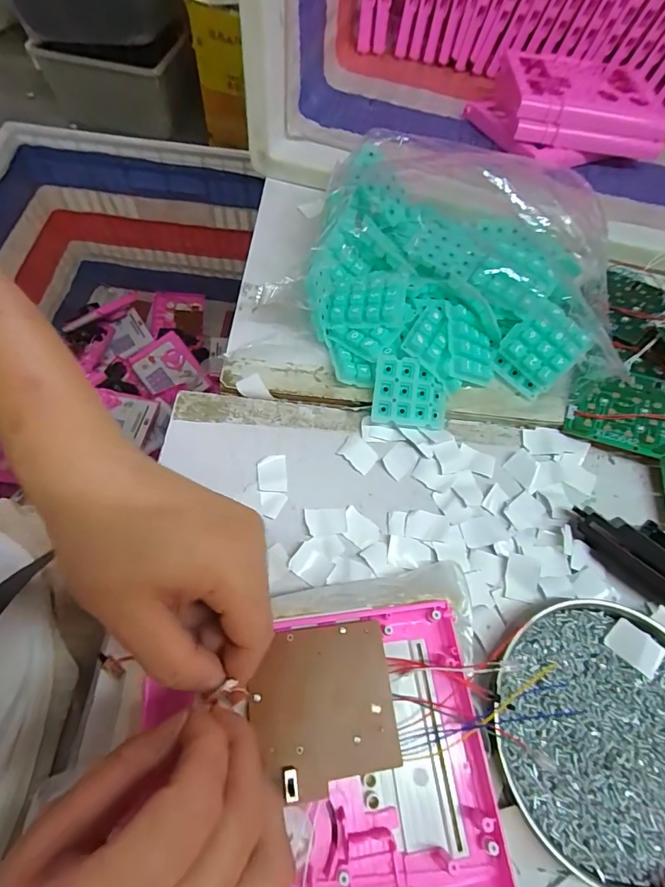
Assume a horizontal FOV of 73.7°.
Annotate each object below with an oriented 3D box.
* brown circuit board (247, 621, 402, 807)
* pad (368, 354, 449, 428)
[{"bbox_3d":[-0.004,0.133,0.226,0.071,0.004,0.072,-3,62,-10],"label":"brown circuit board"},{"bbox_3d":[0.061,-0.038,0.340,0.058,0.010,0.050,7,91,-3],"label":"pad"}]

